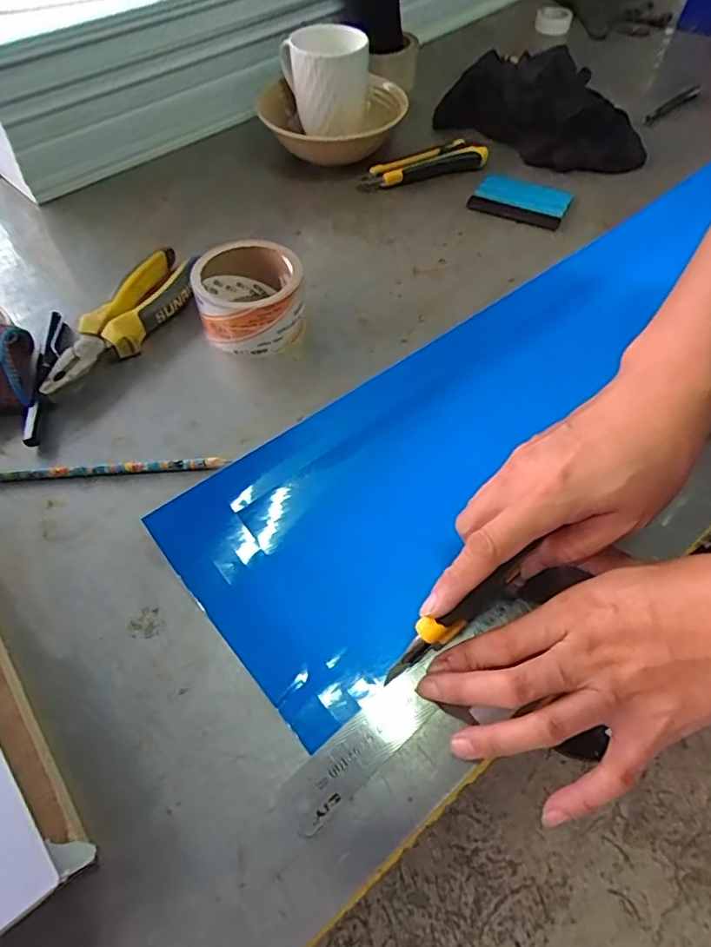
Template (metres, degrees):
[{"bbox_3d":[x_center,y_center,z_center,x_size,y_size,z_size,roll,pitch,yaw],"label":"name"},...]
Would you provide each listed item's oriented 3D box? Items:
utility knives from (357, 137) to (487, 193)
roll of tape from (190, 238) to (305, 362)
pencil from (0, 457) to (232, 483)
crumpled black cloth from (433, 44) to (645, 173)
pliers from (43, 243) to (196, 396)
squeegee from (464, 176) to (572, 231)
[{"bbox_3d":[0.075,-0.345,0.618,0.148,0.023,0.035,-17,57,-11],"label":"utility knives"},{"bbox_3d":[-0.088,-0.147,0.464,0.085,0.055,0.084,0,55,0],"label":"roll of tape"},{"bbox_3d":[-0.179,-0.003,0.392,0.169,0.009,0.009,-4,56,-2],"label":"pencil"},{"bbox_3d":[0.224,-0.434,0.655,0.126,0.063,0.239,-37,63,-22],"label":"crumpled black cloth"},{"bbox_3d":[-0.194,-0.129,0.466,0.050,0.029,0.180,23,59,15],"label":"pliers"},{"bbox_3d":[0.173,-0.289,0.584,0.097,0.009,0.067,22,58,15],"label":"squeegee"}]

